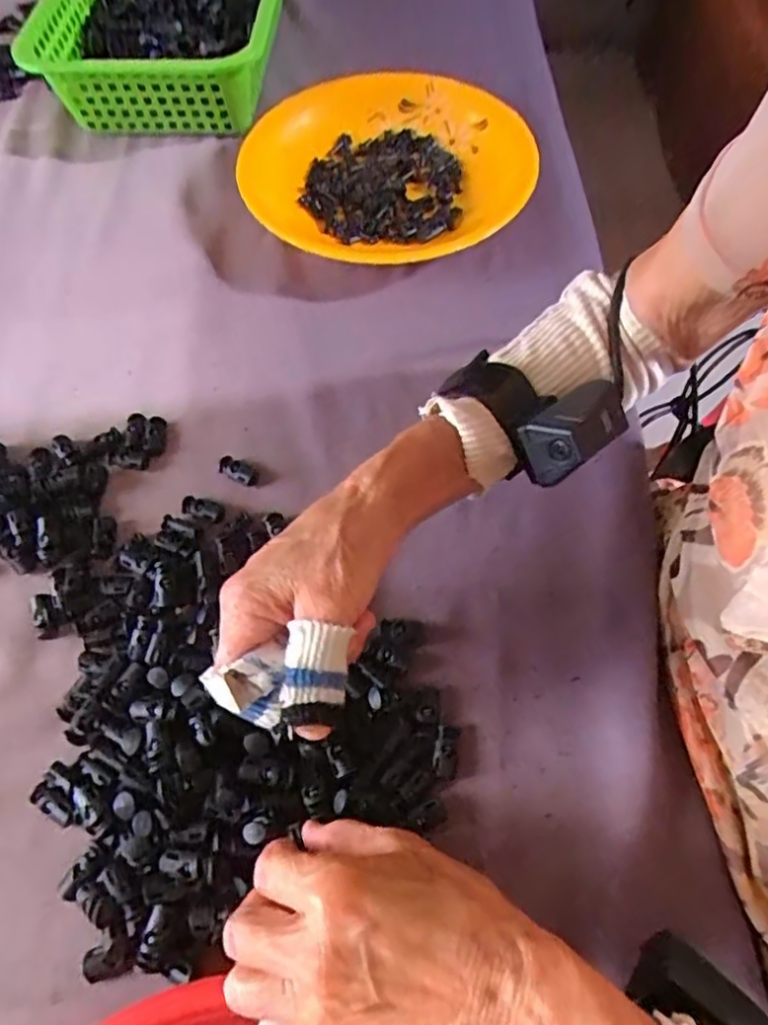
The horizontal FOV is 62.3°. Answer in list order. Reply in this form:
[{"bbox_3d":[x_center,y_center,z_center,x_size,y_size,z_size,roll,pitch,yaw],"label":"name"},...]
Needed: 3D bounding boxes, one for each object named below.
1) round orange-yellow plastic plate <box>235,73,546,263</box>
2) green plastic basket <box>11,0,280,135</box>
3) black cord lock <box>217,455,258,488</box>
[{"bbox_3d":[0.008,-0.302,0.555,0.243,0.036,0.236,-1,62,1],"label":"round orange-yellow plastic plate"},{"bbox_3d":[-0.207,-0.507,0.649,0.216,0.085,0.342,3,62,3],"label":"green plastic basket"},{"bbox_3d":[-0.099,-0.029,0.429,0.028,0.009,0.016,26,66,14],"label":"black cord lock"}]

